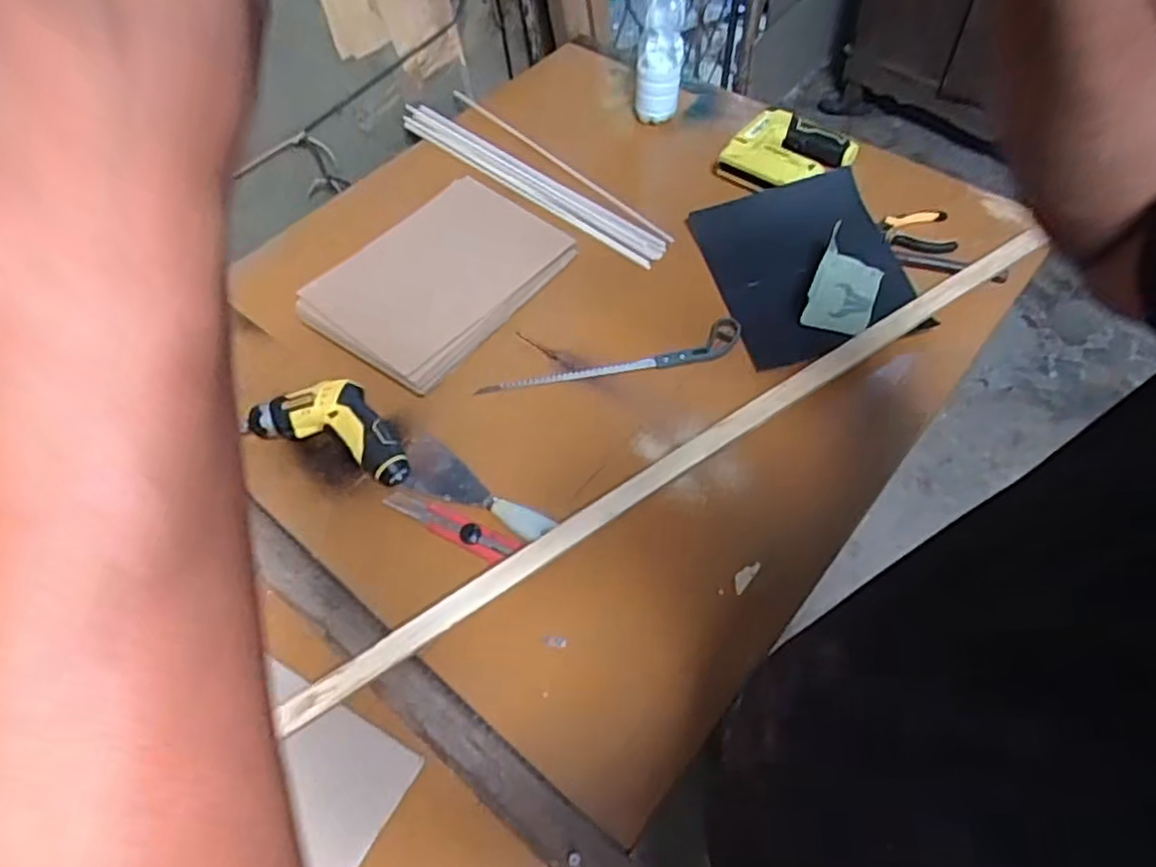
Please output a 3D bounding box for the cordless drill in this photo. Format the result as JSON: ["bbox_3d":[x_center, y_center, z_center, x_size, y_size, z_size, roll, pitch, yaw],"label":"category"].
[{"bbox_3d":[-0.269,-0.017,0.807,0.193,0.039,0.094,17,61,14],"label":"cordless drill"}]

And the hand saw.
[{"bbox_3d":[0.045,-0.079,0.872,0.319,0.013,0.047,-16,59,-6],"label":"hand saw"}]

